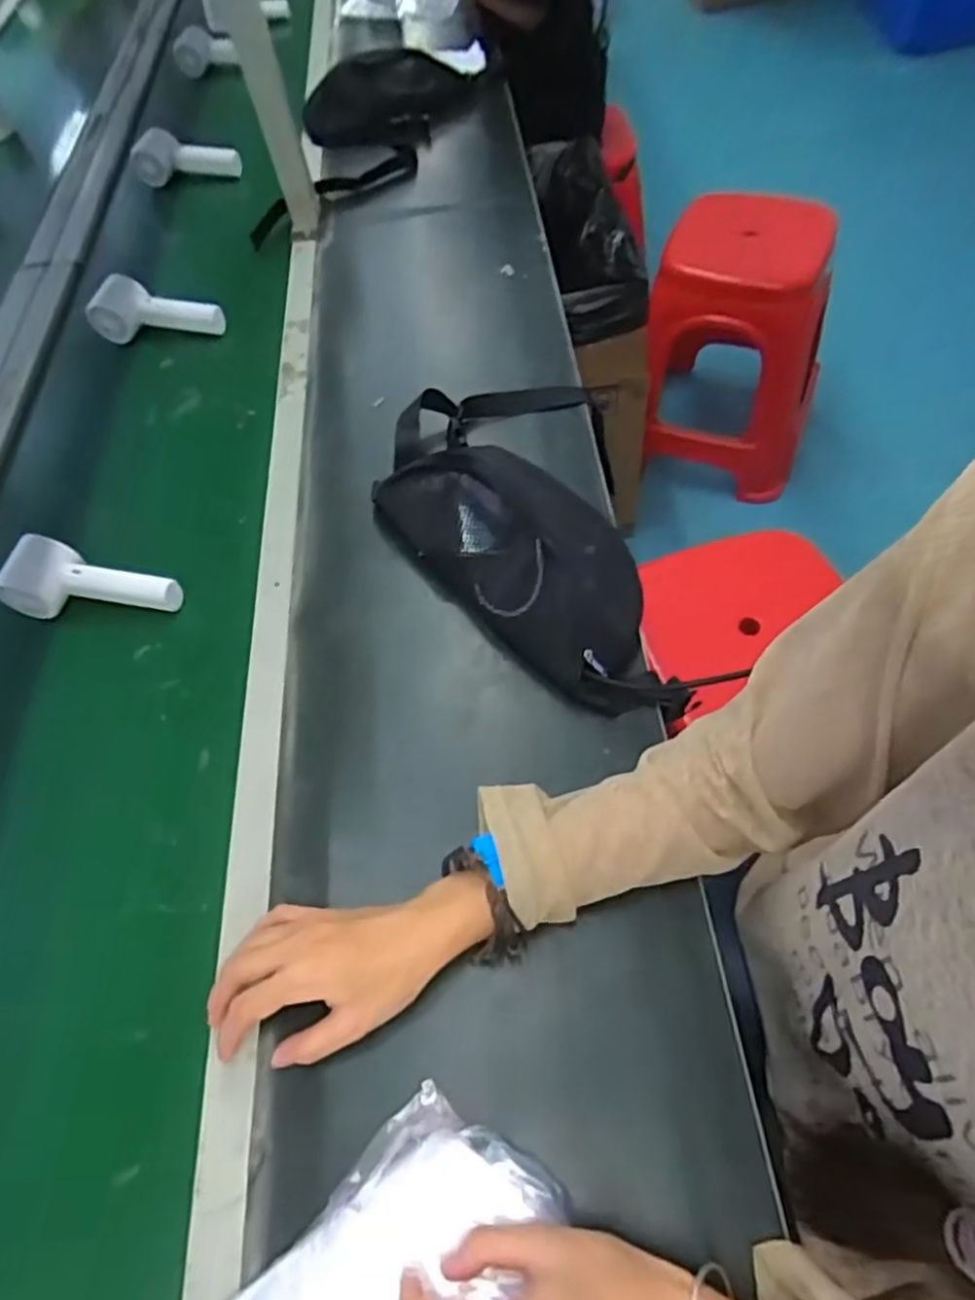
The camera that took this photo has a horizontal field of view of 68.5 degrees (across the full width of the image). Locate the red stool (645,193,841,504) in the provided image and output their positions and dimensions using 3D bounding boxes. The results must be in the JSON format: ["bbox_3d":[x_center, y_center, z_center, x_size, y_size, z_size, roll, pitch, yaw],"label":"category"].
[{"bbox_3d":[0.527,-0.619,1.504,0.348,0.463,0.369,14,60,14],"label":"red stool"}]

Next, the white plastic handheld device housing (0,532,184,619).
[{"bbox_3d":[-0.358,-0.061,0.658,0.157,0.057,0.052,6,58,-7],"label":"white plastic handheld device housing"}]

